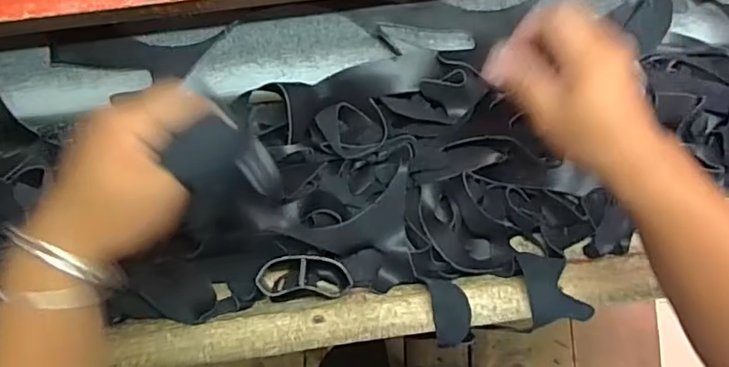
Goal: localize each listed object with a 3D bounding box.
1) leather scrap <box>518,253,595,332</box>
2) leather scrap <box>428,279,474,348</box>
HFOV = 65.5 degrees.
[{"bbox_3d":[0.159,0.086,0.473,0.049,0.027,0.061,-12,67,-5],"label":"leather scrap"},{"bbox_3d":[0.073,0.106,0.472,0.031,0.015,0.054,-7,67,-4],"label":"leather scrap"}]

